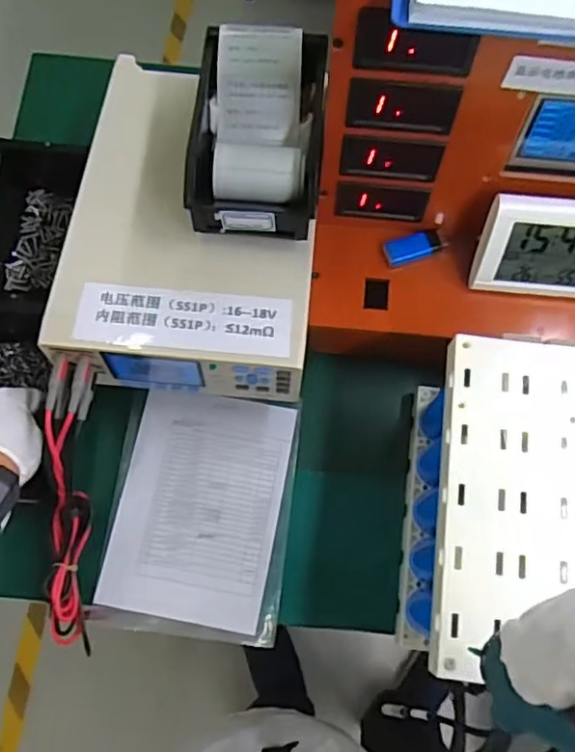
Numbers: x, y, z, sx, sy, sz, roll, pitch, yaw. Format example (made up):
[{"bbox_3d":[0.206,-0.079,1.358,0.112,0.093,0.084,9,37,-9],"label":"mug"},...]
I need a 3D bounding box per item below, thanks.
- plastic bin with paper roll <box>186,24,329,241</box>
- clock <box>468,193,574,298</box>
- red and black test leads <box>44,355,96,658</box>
[{"bbox_3d":[-0.025,-0.207,0.525,0.108,0.065,0.183,5,76,1],"label":"plastic bin with paper roll"},{"bbox_3d":[0.219,-0.108,0.511,0.109,0.090,0.026,5,46,1],"label":"clock"},{"bbox_3d":[-0.186,0.111,0.526,0.032,0.057,0.254,5,103,1],"label":"red and black test leads"}]

